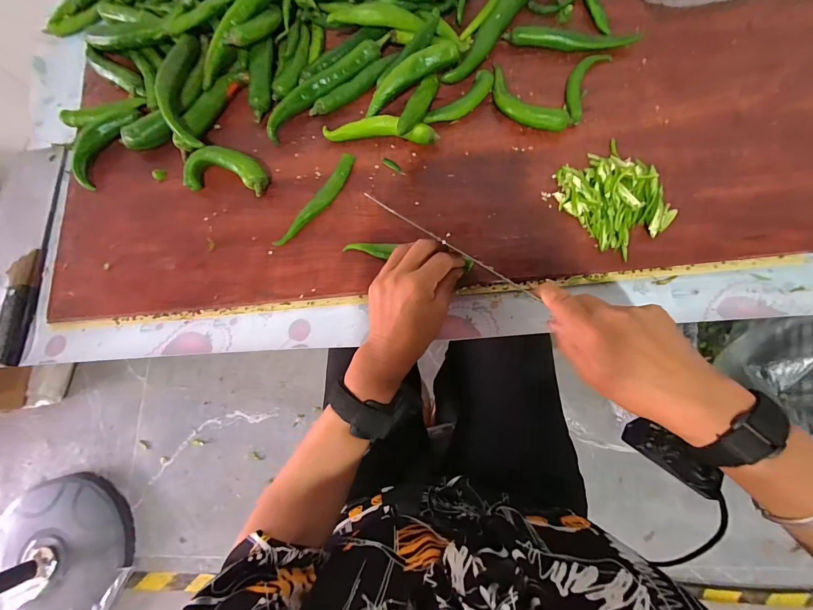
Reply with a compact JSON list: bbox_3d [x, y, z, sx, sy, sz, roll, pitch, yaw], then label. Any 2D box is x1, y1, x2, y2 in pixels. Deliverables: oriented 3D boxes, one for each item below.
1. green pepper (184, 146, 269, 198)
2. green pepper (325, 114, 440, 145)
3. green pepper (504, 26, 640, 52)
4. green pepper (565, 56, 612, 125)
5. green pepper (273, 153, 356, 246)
[{"bbox_3d":[-0.210,-0.157,0.414,0.095,0.027,0.050,8,78,8],"label":"green pepper"},{"bbox_3d":[-0.031,-0.207,0.413,0.133,0.019,0.027,6,77,7],"label":"green pepper"},{"bbox_3d":[0.193,-0.313,0.416,0.154,0.017,0.021,4,77,7],"label":"green pepper"},{"bbox_3d":[0.201,-0.253,0.404,0.033,0.010,0.095,27,81,11],"label":"green pepper"},{"bbox_3d":[-0.100,-0.118,0.403,0.022,0.008,0.132,34,82,12],"label":"green pepper"}]

